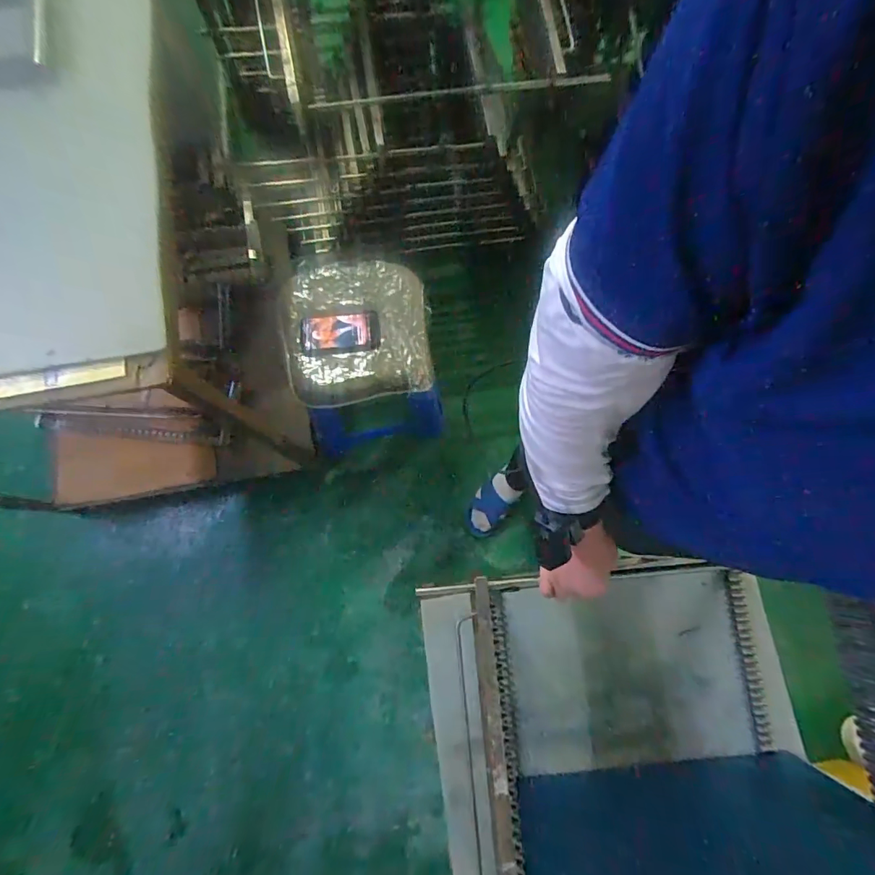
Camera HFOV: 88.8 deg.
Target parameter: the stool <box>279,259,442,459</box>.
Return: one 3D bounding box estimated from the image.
[{"bbox_3d":[-0.176,-0.178,1.105,0.316,0.375,0.329,-11,78,-4],"label":"stool"}]

